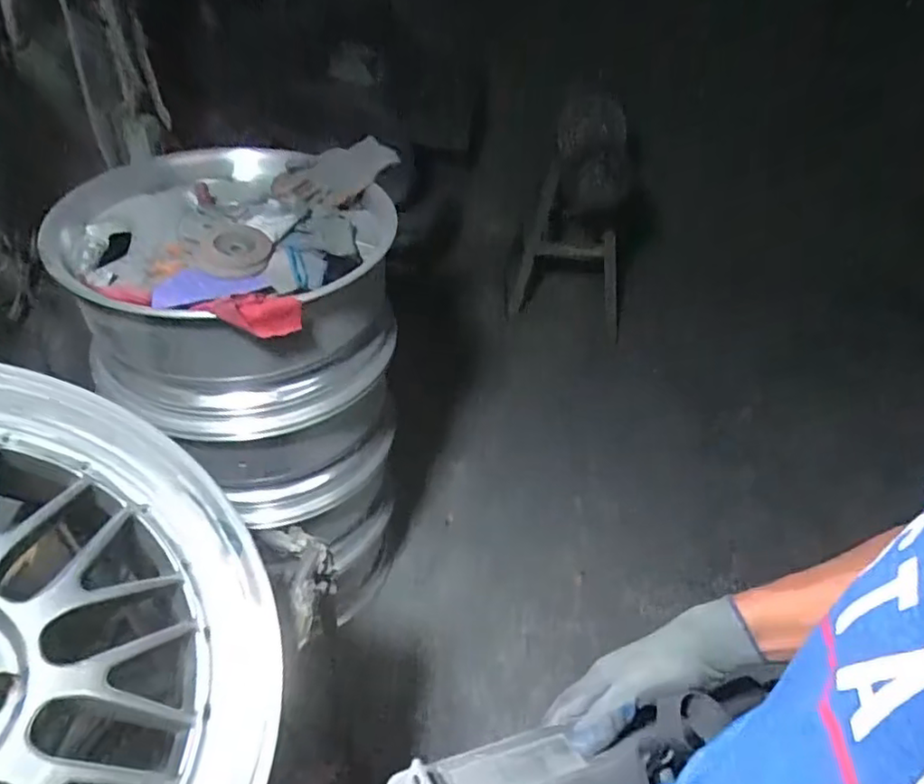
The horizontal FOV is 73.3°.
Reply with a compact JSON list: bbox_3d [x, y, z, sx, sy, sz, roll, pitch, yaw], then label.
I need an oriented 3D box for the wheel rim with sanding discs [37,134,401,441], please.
[{"bbox_3d":[-0.371,-0.173,1.015,0.501,0.264,0.424,4,44,-2],"label":"wheel rim with sanding discs"}]

